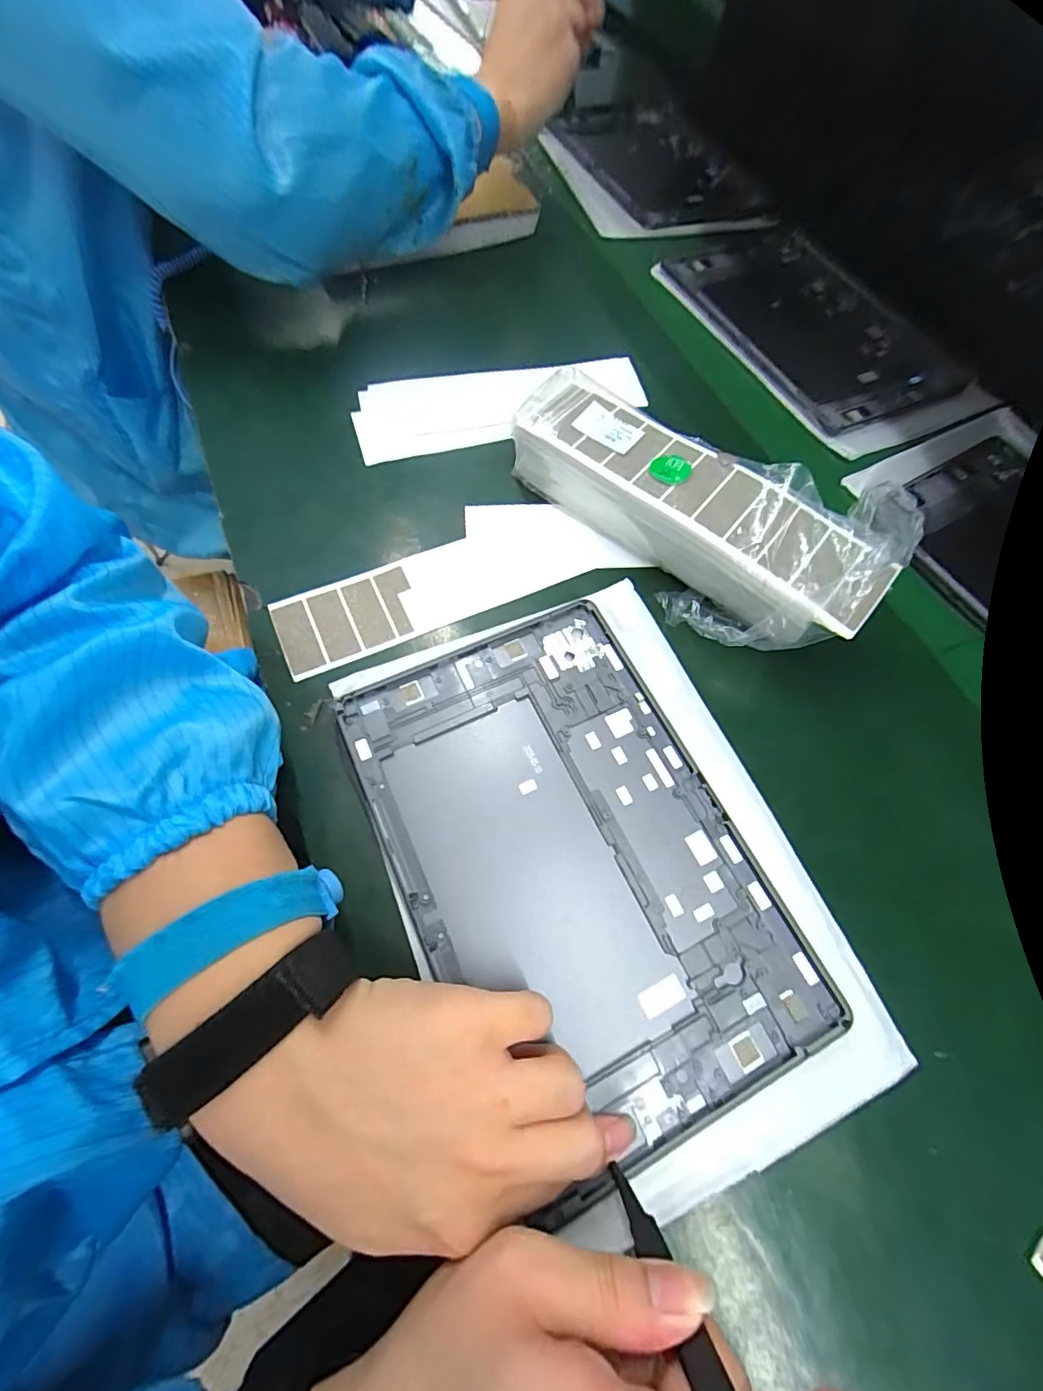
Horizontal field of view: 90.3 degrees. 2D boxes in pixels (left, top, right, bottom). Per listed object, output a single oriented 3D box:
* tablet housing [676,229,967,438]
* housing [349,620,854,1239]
[{"bbox_3d":[0.257,-0.338,0.467,0.166,0.015,0.253,-25,69,-13],"label":"tablet housing"},{"bbox_3d":[0.025,0.079,0.270,0.165,0.013,0.254,-23,68,-12],"label":"housing"}]

